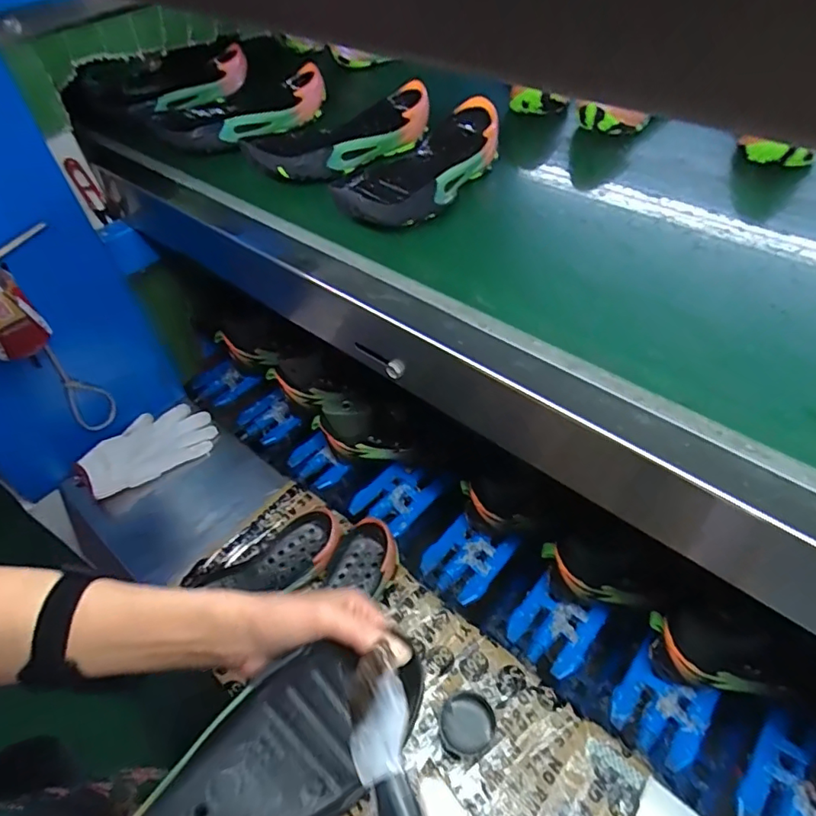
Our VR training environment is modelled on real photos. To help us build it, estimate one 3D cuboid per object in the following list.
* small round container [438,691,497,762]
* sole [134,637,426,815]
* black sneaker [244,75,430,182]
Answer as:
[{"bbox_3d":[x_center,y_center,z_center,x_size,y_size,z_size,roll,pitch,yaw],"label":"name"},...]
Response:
[{"bbox_3d":[0.062,0.338,0.572,0.060,0.018,0.054,-21,46,-13],"label":"small round container"},{"bbox_3d":[-0.093,0.223,0.308,0.225,0.034,0.084,-33,49,-29],"label":"sole"},{"bbox_3d":[-0.072,-0.315,0.632,0.225,0.055,0.072,-32,49,-23],"label":"black sneaker"}]

